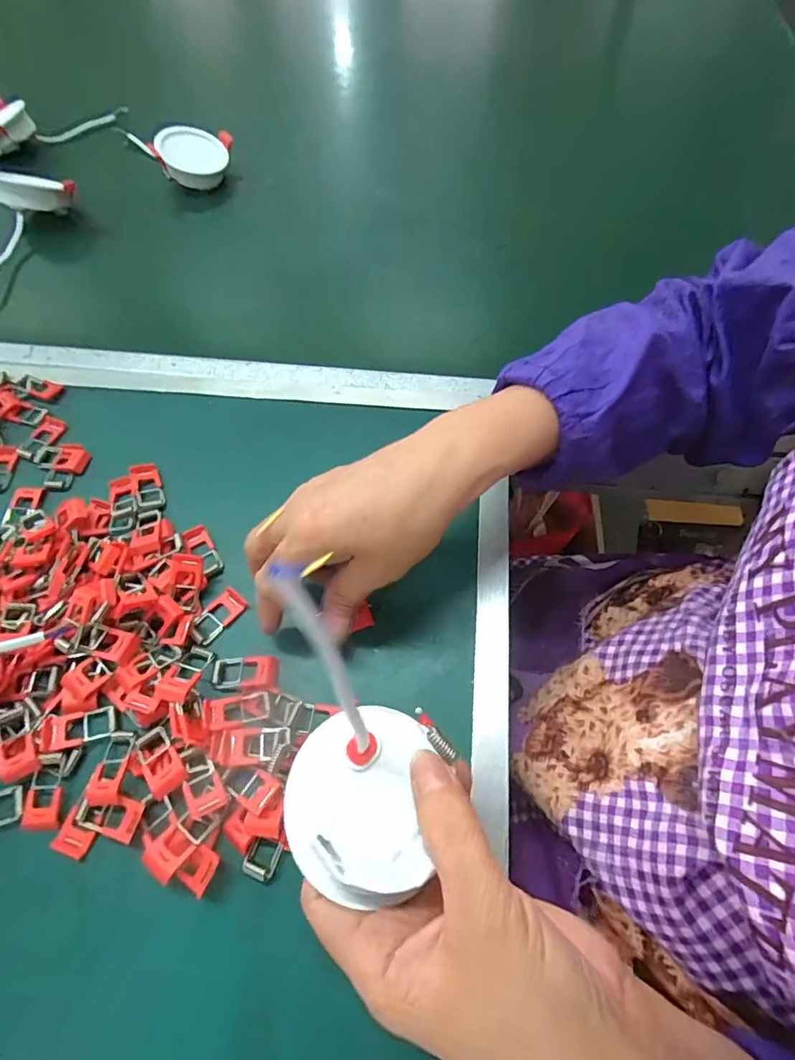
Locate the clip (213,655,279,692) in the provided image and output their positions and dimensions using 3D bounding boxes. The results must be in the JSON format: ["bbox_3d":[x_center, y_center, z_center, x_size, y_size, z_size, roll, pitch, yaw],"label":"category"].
[{"bbox_3d":[-0.089,0.083,0.299,0.038,0.005,0.020,-1,60,-2],"label":"clip"}]

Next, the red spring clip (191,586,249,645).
[{"bbox_3d":[-0.111,0.052,0.317,0.018,0.004,0.036,35,65,17],"label":"red spring clip"}]

